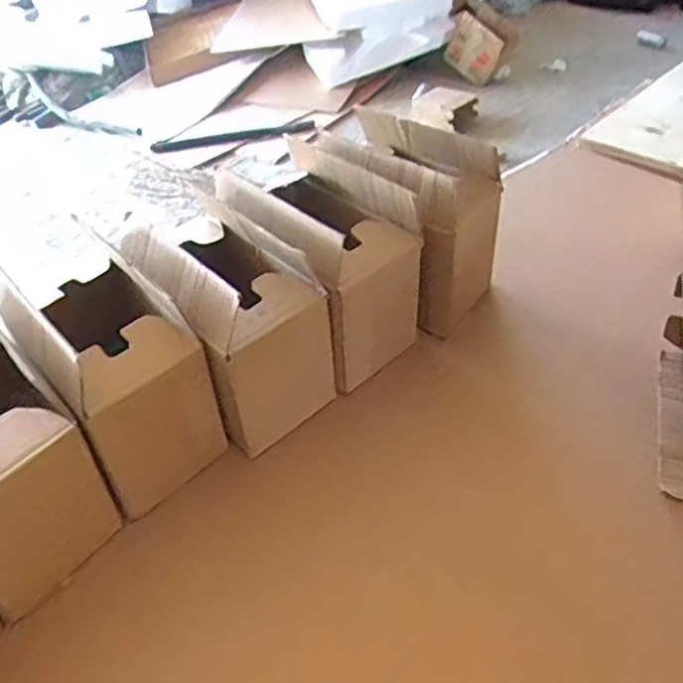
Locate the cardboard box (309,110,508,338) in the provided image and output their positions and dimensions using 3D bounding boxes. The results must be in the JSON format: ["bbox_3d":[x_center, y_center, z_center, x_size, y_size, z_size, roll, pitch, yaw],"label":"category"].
[{"bbox_3d":[0.085,-0.170,0.881,0.151,0.200,0.244,-33,49,-30],"label":"cardboard box"}]

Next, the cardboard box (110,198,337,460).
[{"bbox_3d":[-0.118,-0.020,0.748,0.141,0.215,0.176,-31,48,-28],"label":"cardboard box"}]

